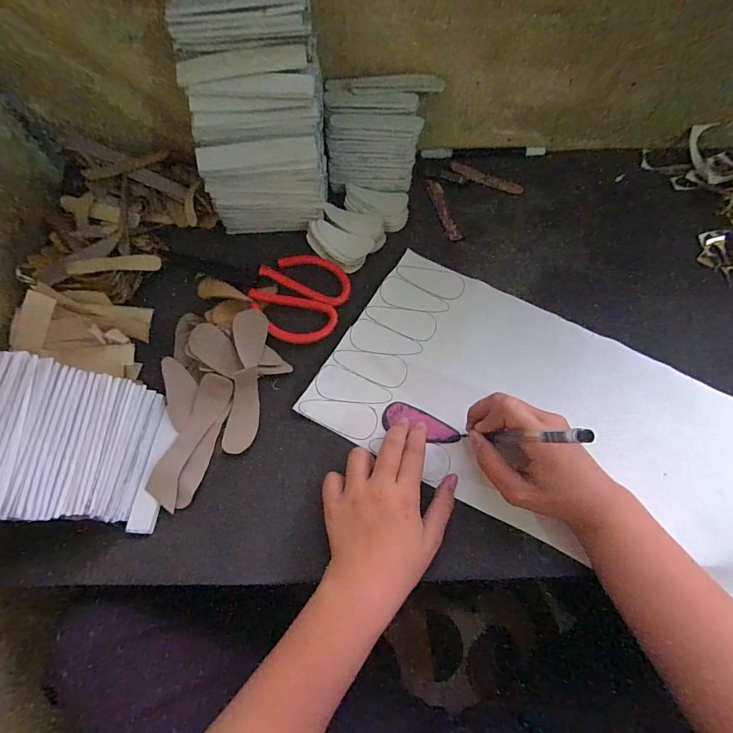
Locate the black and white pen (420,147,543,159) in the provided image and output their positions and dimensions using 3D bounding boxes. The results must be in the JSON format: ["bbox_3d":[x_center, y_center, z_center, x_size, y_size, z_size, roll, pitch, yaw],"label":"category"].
[{"bbox_3d":[0.140,-0.256,0.463,0.148,0.006,0.015,-4,70,-1],"label":"black and white pen"}]

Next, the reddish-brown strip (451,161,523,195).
[{"bbox_3d":[0.140,-0.219,0.453,0.087,0.006,0.016,24,72,9],"label":"reddish-brown strip"}]

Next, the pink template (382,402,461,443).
[{"bbox_3d":[0.050,0.054,0.354,0.070,0.006,0.027,22,72,6],"label":"pink template"}]

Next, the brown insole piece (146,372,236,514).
[{"bbox_3d":[-0.155,0.062,0.342,0.031,0.008,0.116,19,72,7],"label":"brown insole piece"}]

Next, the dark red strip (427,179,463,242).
[{"bbox_3d":[0.088,-0.178,0.439,0.016,0.007,0.083,-16,71,-5],"label":"dark red strip"}]

